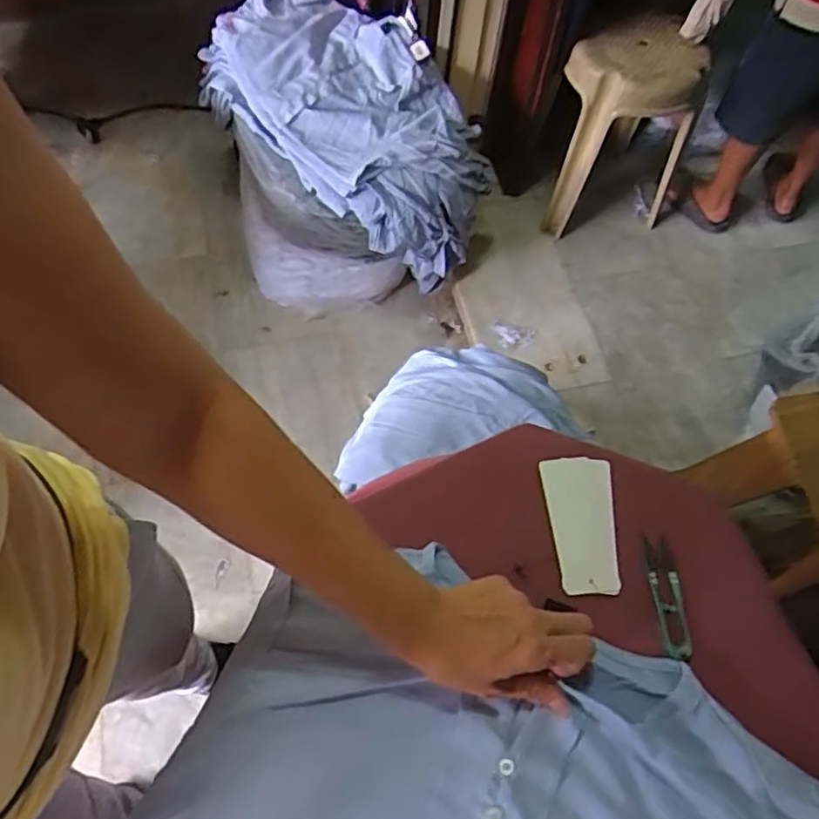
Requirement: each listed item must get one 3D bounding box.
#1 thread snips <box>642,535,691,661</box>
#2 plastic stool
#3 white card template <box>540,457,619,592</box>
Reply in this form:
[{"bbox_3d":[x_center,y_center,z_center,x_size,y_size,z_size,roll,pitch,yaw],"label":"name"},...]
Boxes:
[{"bbox_3d":[0.209,0.151,0.535,0.024,0.008,0.098,-2,59,1],"label":"thread snips"},{"bbox_3d":[0.507,-0.663,1.609,0.318,0.434,0.295,23,63,8],"label":"plastic stool"},{"bbox_3d":[0.146,0.097,0.563,0.058,0.005,0.117,-2,62,3],"label":"white card template"}]

